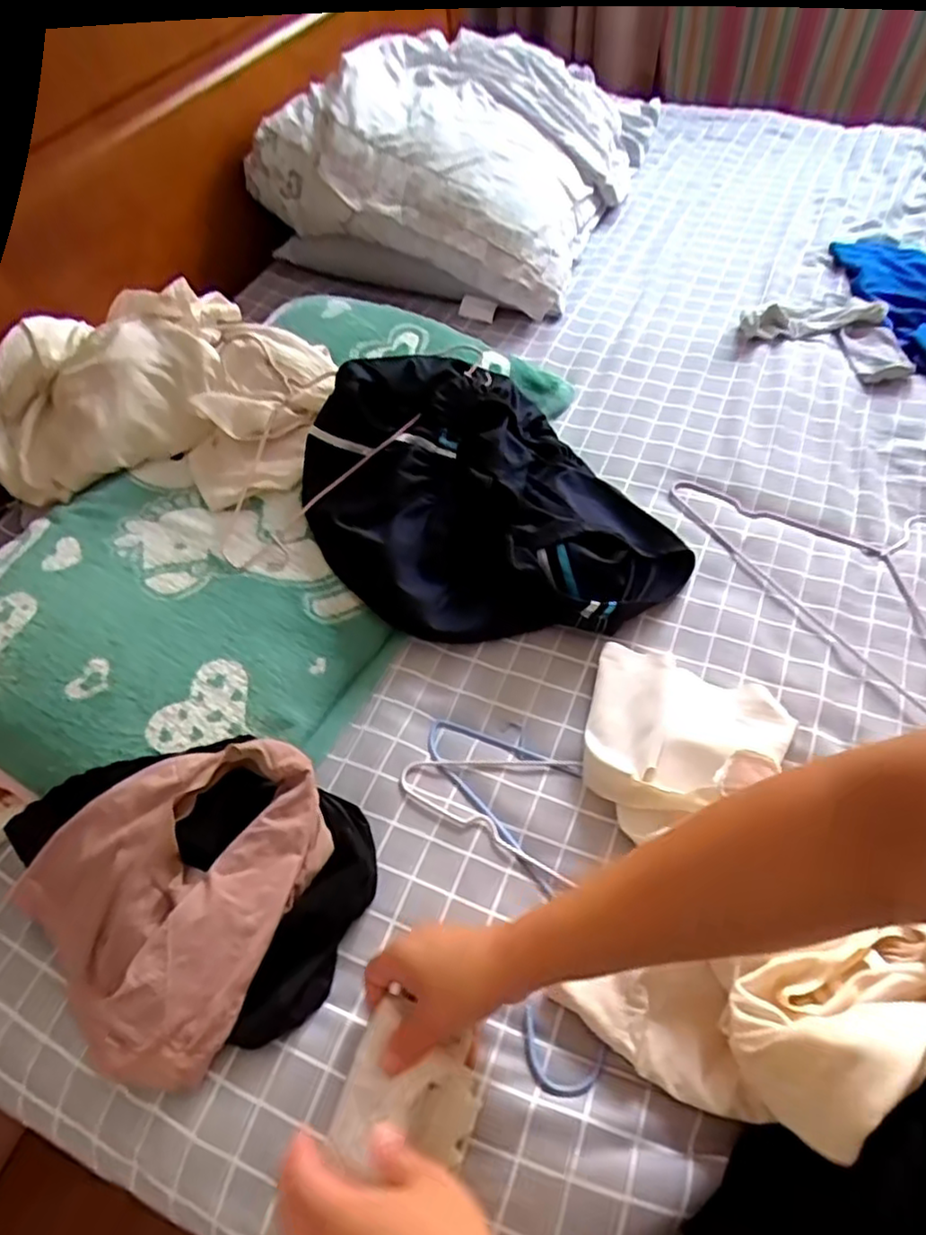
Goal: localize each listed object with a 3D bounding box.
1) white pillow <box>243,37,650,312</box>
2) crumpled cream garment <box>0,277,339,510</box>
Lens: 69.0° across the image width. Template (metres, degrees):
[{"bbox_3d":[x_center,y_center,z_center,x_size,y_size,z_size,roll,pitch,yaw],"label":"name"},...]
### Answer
[{"bbox_3d":[0.019,-0.764,1.072,0.445,0.189,0.633,16,57,15],"label":"white pillow"},{"bbox_3d":[-0.328,-0.269,0.754,0.370,0.083,0.298,5,55,8],"label":"crumpled cream garment"}]

